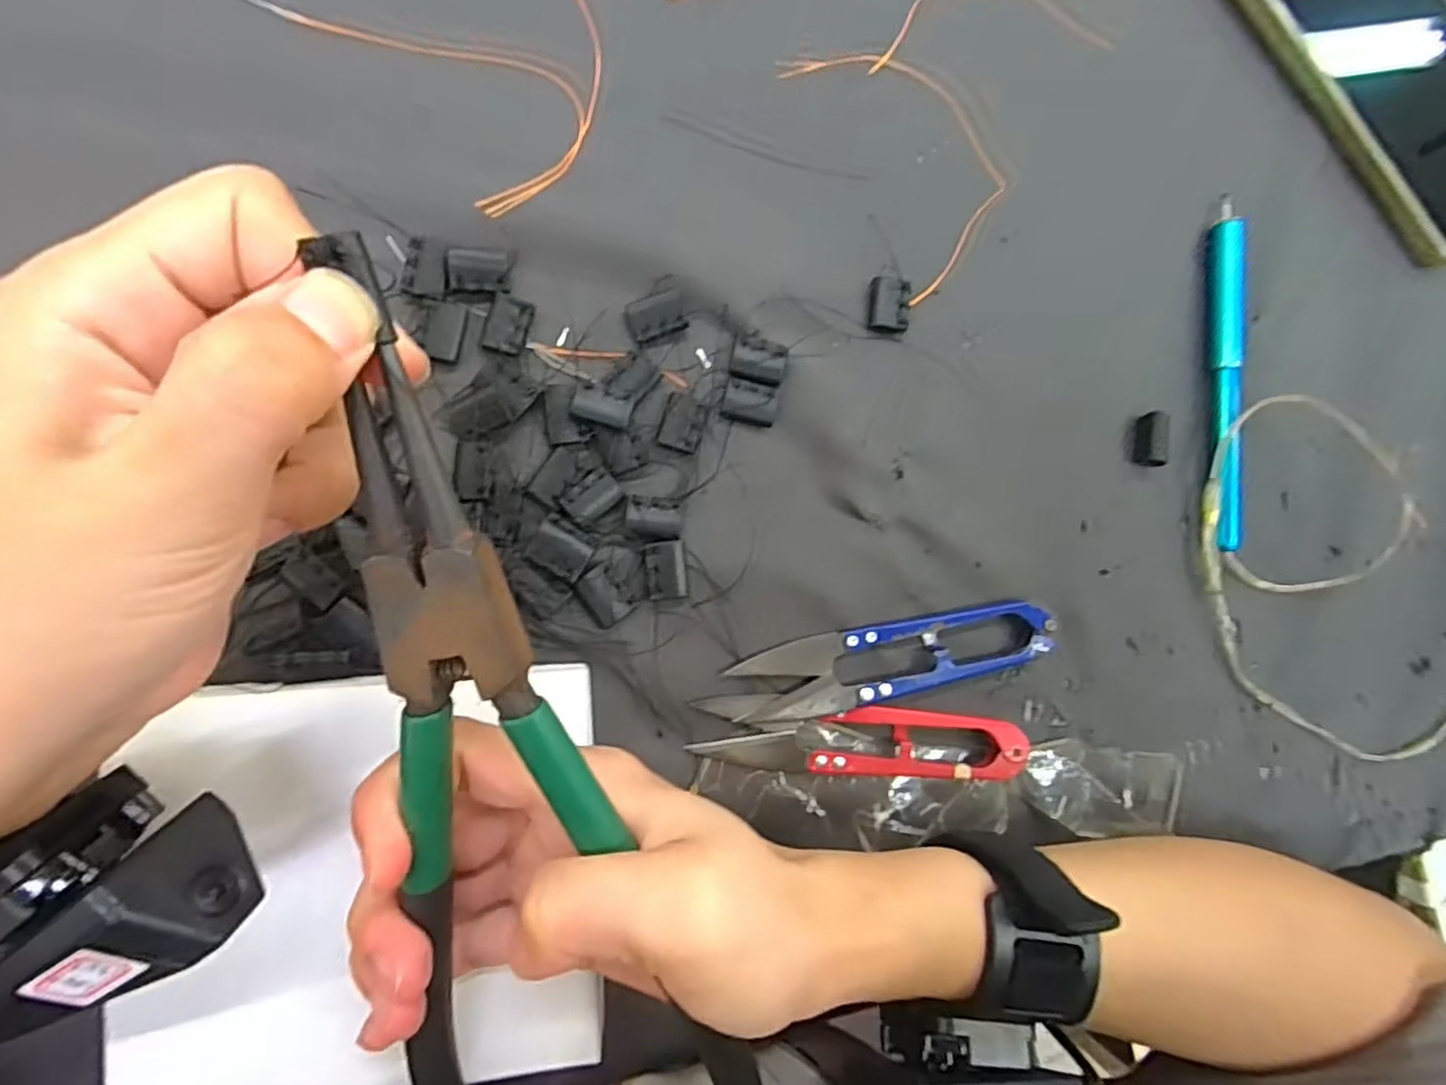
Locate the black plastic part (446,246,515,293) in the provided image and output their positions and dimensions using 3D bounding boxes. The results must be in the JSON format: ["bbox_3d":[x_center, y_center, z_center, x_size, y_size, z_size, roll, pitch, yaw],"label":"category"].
[{"bbox_3d":[-0.082,-0.092,0.238,0.021,0.006,0.014,-3,87,-8],"label":"black plastic part"}]

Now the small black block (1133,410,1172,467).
[{"bbox_3d":[0.165,-0.039,0.270,0.008,0.010,0.020,9,85,-8],"label":"small black block"}]

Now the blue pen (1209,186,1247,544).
[{"bbox_3d":[0.198,-0.067,0.277,0.009,0.010,0.137,5,86,-8],"label":"blue pen"}]

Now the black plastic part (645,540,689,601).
[{"bbox_3d":[-0.019,0.010,0.243,0.014,0.005,0.020,-5,87,-8],"label":"black plastic part"}]

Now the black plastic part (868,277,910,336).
[{"bbox_3d":[0.062,-0.088,0.262,0.015,0.004,0.021,6,86,-8],"label":"black plastic part"}]

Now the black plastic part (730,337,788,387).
[{"bbox_3d":[0.013,-0.065,0.253,0.019,0.005,0.015,14,85,-7],"label":"black plastic part"}]

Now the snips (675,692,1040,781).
[{"bbox_3d":[0.049,0.069,0.247,0.115,0.010,0.025,5,86,-8],"label":"snips"}]

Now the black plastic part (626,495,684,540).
[{"bbox_3d":[-0.023,-0.009,0.244,0.019,0.004,0.013,9,85,-8],"label":"black plastic part"}]

